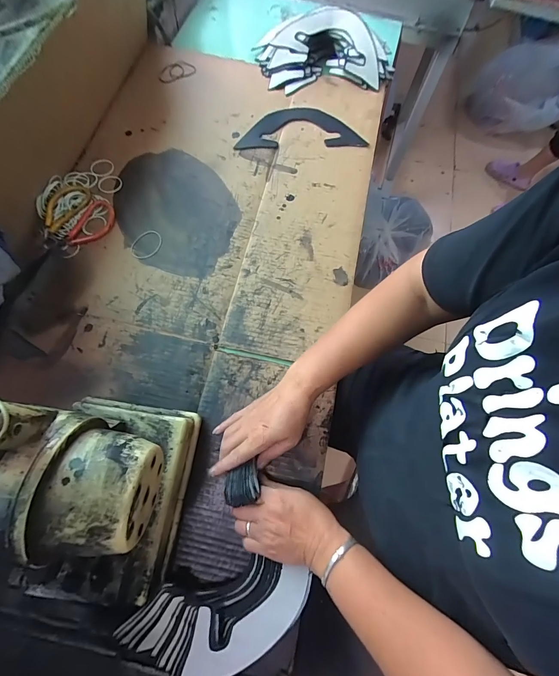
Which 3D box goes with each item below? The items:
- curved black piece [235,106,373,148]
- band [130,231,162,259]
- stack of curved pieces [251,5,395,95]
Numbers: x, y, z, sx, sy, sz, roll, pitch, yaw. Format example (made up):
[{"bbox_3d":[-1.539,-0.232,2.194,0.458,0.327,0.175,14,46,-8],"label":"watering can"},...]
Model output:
[{"bbox_3d":[0.046,-0.447,0.662,0.257,0.008,0.118,-1,69,-2],"label":"curved black piece"},{"bbox_3d":[-0.236,-0.167,0.559,0.045,0.004,0.063,30,71,9],"label":"band"},{"bbox_3d":[0.107,-0.640,0.690,0.302,0.059,0.174,-5,69,-4],"label":"stack of curved pieces"}]

